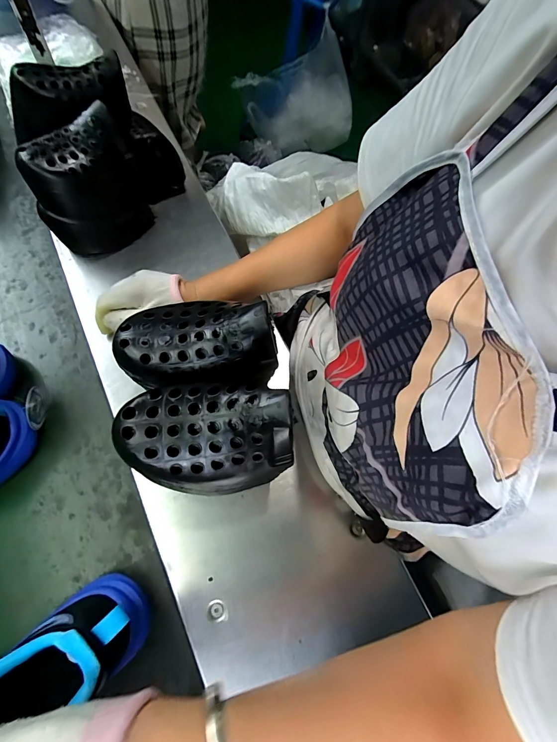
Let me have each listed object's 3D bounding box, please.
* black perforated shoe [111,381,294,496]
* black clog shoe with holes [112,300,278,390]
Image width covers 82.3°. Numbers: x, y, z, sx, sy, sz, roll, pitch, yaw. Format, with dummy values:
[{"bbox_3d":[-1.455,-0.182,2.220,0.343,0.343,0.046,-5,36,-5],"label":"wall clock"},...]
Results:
[{"bbox_3d":[-0.058,0.053,0.261,0.134,0.056,0.084,2,67,-8],"label":"black perforated shoe"},{"bbox_3d":[-0.072,-0.029,0.285,0.138,0.057,0.080,-3,69,-3],"label":"black clog shoe with holes"}]

